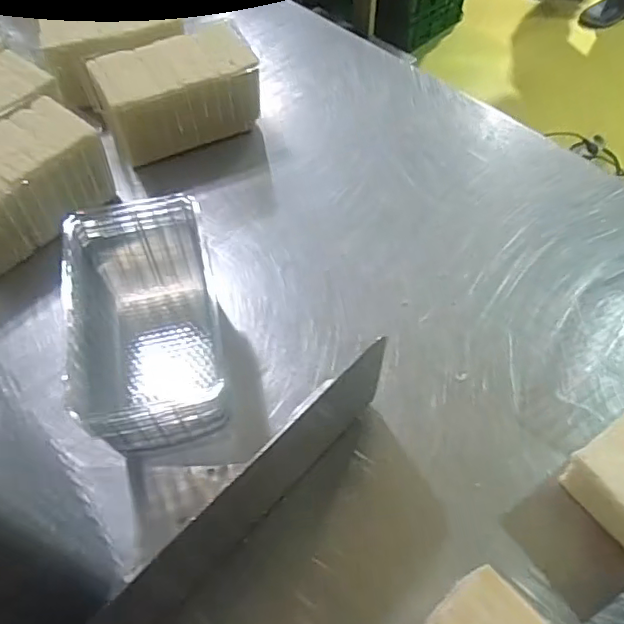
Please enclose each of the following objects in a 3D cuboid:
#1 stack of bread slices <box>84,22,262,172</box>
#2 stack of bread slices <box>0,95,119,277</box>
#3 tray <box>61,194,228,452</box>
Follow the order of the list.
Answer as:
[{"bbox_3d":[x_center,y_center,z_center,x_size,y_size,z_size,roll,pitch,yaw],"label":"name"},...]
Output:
[{"bbox_3d":[-0.162,-0.267,0.731,0.183,0.110,0.125,-23,60,-13],"label":"stack of bread slices"},{"bbox_3d":[-0.322,-0.138,0.642,0.111,0.086,0.188,39,66,23],"label":"stack of bread slices"},{"bbox_3d":[-0.147,0.018,0.536,0.119,0.118,0.217,-12,58,-7],"label":"tray"}]

